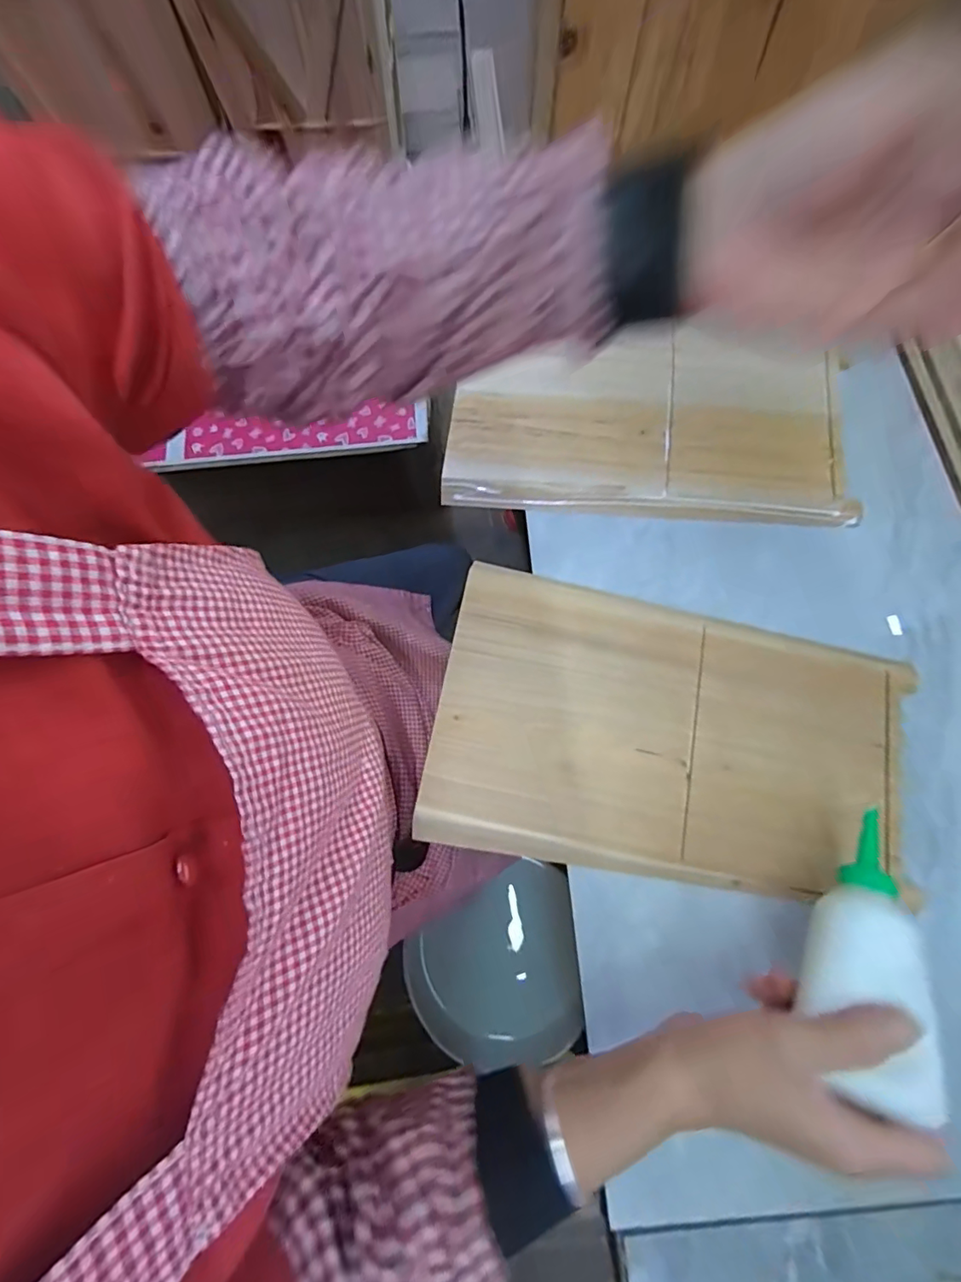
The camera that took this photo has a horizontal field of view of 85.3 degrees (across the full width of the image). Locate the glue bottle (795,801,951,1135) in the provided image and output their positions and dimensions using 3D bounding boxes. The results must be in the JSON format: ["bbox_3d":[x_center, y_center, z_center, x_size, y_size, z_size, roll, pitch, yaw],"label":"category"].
[{"bbox_3d":[0.215,0.167,0.291,0.053,0.040,0.146,19,53,4],"label":"glue bottle"}]

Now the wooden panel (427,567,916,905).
[{"bbox_3d":[0.145,0.076,0.409,0.353,0.010,0.215,12,77,3],"label":"wooden panel"}]

